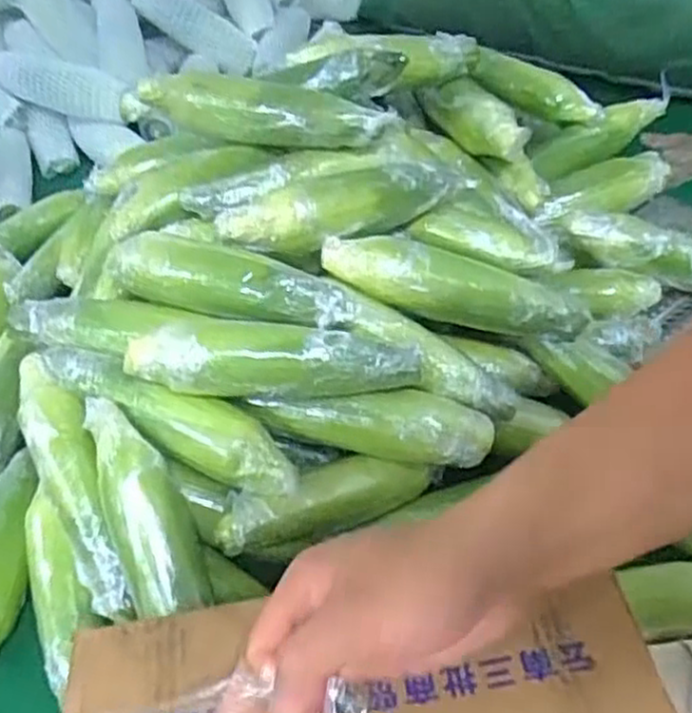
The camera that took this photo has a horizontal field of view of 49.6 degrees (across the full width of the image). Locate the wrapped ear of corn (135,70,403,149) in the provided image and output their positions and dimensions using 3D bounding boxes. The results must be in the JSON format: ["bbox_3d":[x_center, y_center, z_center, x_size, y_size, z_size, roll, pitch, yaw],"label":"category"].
[{"bbox_3d":[-0.075,-0.227,0.680,0.228,0.055,0.043,6,46,10],"label":"wrapped ear of corn"}]

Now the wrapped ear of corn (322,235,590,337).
[{"bbox_3d":[0.095,-0.063,0.658,0.232,0.052,0.056,13,45,-10],"label":"wrapped ear of corn"}]

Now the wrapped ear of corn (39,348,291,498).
[{"bbox_3d":[-0.144,0.043,0.597,0.237,0.049,0.048,21,51,24],"label":"wrapped ear of corn"}]

